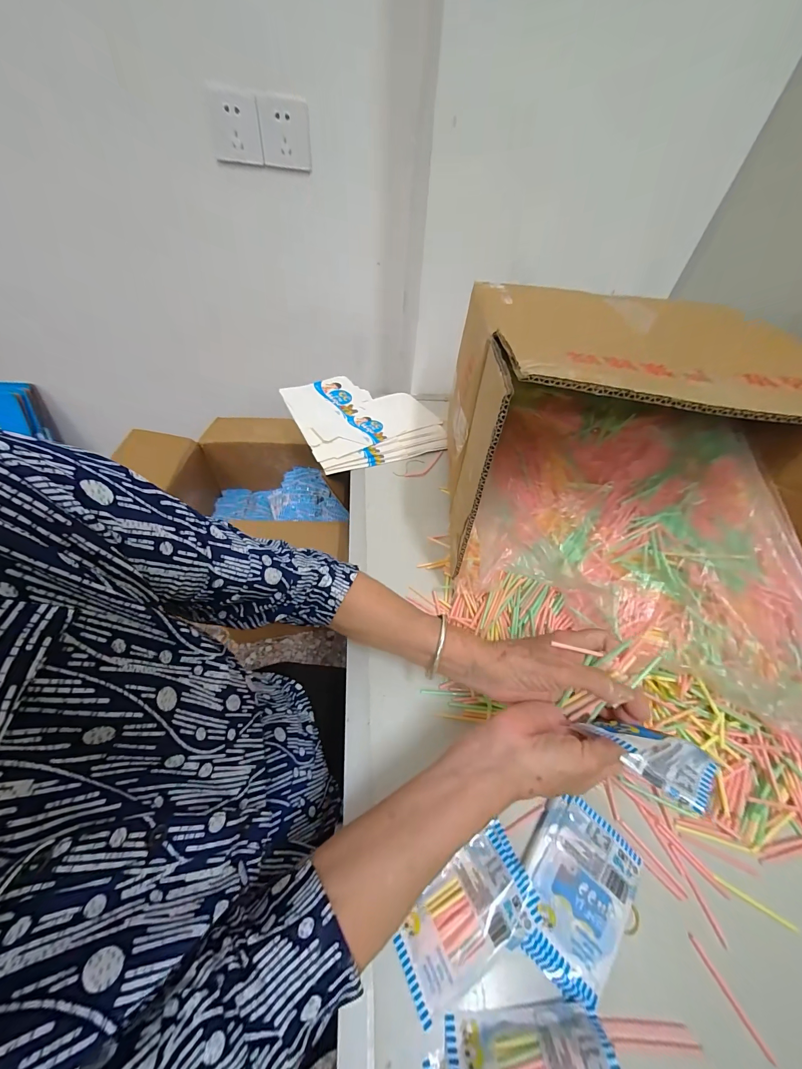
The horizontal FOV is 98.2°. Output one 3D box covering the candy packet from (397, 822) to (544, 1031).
[{"bbox_3d":[0.049,0.292,0.269,0.108,0.016,0.063,-18,53,-19],"label":"candy packet"}]

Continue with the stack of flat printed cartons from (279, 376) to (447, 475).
[{"bbox_3d":[-0.073,-0.242,0.715,0.265,0.035,0.284,-20,54,-20],"label":"stack of flat printed cartons"}]

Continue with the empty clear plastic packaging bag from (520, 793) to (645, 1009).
[{"bbox_3d":[0.143,0.290,0.285,0.076,0.013,0.110,33,55,22],"label":"empty clear plastic packaging bag"}]

